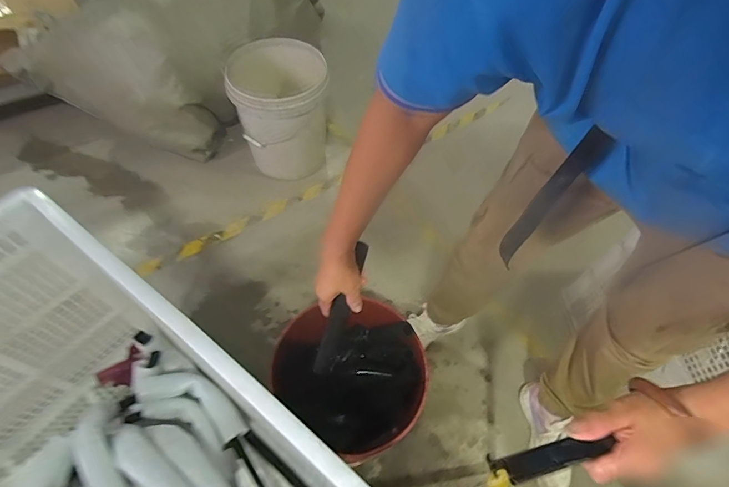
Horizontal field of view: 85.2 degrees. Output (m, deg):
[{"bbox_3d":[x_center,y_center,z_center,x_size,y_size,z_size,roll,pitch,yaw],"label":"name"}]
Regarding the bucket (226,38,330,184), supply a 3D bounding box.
[{"bbox_3d":[-0.285,-0.442,1.373,0.289,0.359,0.317,2,58,-3],"label":"bucket"}]

